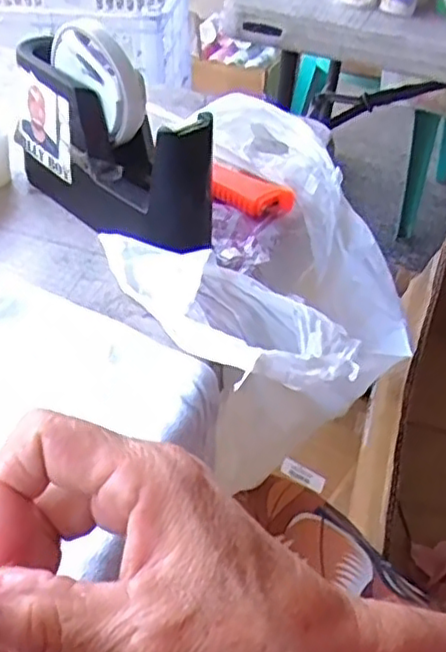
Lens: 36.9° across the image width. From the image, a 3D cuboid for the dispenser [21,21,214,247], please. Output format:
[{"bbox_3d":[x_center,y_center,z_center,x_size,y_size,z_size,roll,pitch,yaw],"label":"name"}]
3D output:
[{"bbox_3d":[-0.083,-0.137,0.485,0.061,0.127,0.176,-31,55,-33],"label":"dispenser"}]

